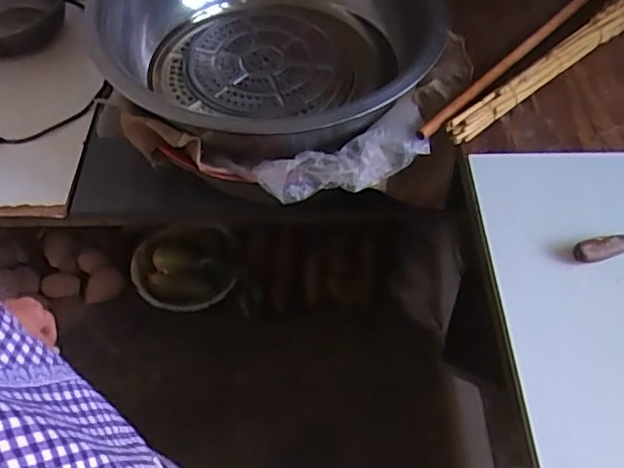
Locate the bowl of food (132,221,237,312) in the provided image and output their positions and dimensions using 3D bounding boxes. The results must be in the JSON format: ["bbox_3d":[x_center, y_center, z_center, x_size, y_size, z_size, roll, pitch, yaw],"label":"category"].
[{"bbox_3d":[-0.309,0.077,1.488,0.277,0.090,0.199,2,53,2],"label":"bowl of food"}]

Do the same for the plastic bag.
[{"bbox_3d":[0.048,-0.112,0.863,0.262,0.047,0.100,-20,55,-14],"label":"plastic bag"}]

